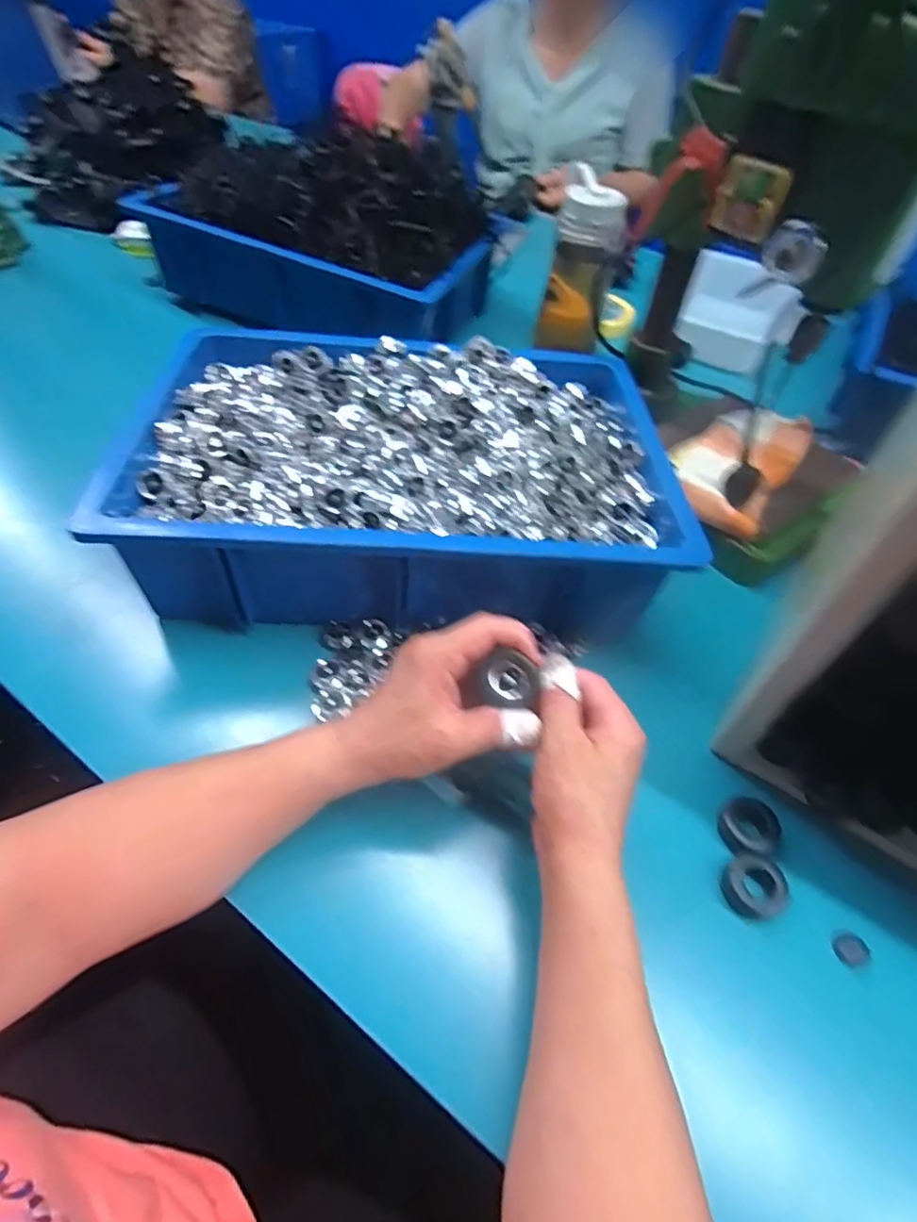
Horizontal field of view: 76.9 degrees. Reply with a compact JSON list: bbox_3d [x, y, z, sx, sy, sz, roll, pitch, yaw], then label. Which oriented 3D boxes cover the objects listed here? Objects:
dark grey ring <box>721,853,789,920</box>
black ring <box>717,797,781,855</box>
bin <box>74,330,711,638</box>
[{"bbox_3d":[0.186,0.172,0.362,0.032,0.018,0.035,3,51,-3],"label":"dark grey ring"},{"bbox_3d":[0.196,0.144,0.387,0.040,0.013,0.035,-10,53,-13],"label":"black ring"},{"bbox_3d":[-0.040,-0.123,0.516,0.435,0.100,0.318,2,51,-4],"label":"bin"}]

